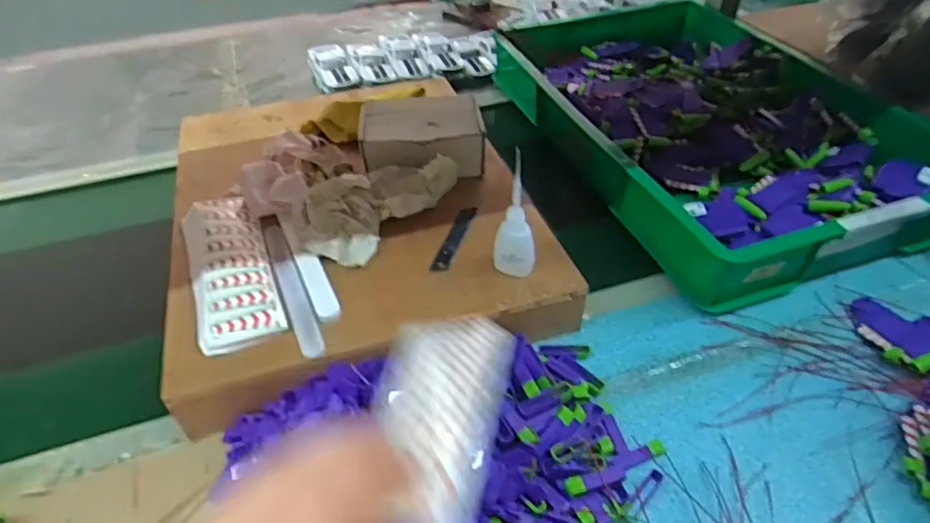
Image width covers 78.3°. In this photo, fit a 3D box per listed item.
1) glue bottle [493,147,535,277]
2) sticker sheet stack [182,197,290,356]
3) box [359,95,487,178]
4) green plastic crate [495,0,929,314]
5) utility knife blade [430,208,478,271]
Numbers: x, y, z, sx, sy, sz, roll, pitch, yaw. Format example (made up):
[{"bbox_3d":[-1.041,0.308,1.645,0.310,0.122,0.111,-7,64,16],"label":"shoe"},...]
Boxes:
[{"bbox_3d":[0.041,-0.034,0.471,0.033,0.107,0.029,-3,44,-2],"label":"glue bottle"},{"bbox_3d":[-0.210,0.004,0.510,0.067,0.024,0.186,-17,46,-16],"label":"sticker sheet stack"},{"bbox_3d":[-0.046,-0.134,0.615,0.128,0.044,0.097,-4,44,-3],"label":"box"},{"bbox_3d":[0.291,-0.177,0.695,0.329,0.098,0.520,-15,46,-13],"label":"green plastic crate"},{"bbox_3d":[-0.010,-0.025,0.543,0.016,0.004,0.092,13,45,14],"label":"utility knife blade"}]

